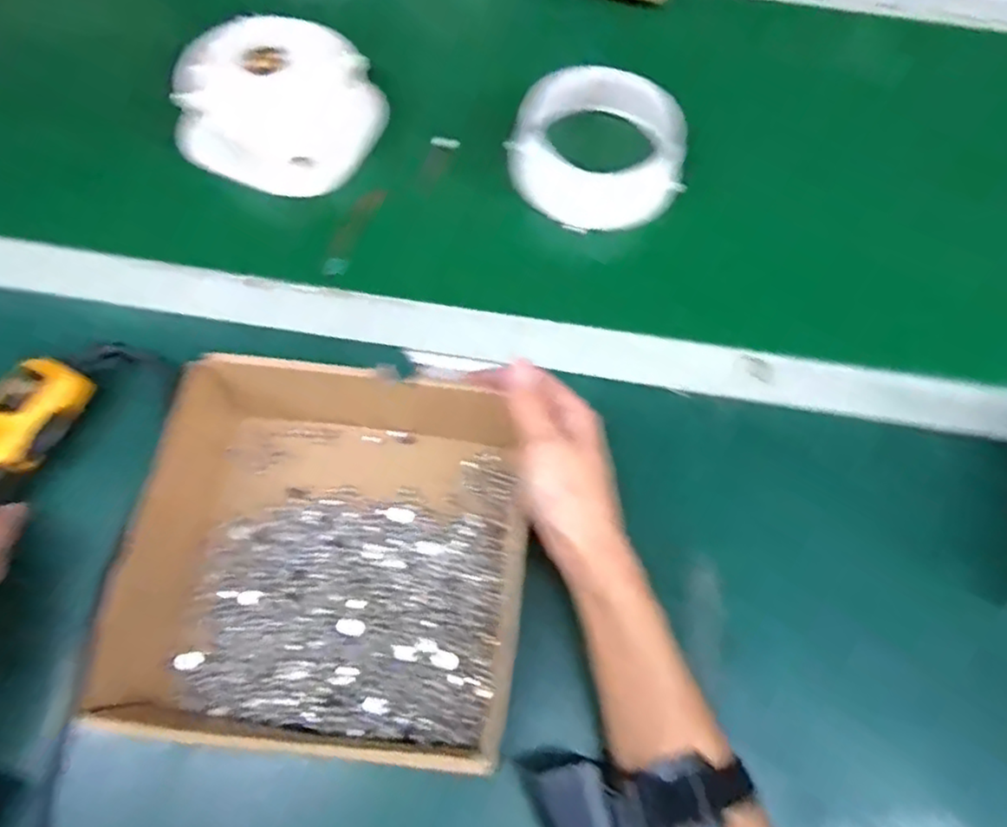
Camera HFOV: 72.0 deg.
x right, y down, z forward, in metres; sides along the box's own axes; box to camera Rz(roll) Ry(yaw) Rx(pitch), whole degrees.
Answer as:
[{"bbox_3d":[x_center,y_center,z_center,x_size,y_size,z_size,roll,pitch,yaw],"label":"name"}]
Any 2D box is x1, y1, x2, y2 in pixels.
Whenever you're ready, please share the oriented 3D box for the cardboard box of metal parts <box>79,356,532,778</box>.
[{"bbox_3d":[-0.098,0.074,0.404,0.219,0.071,0.232,10,67,3],"label":"cardboard box of metal parts"}]

